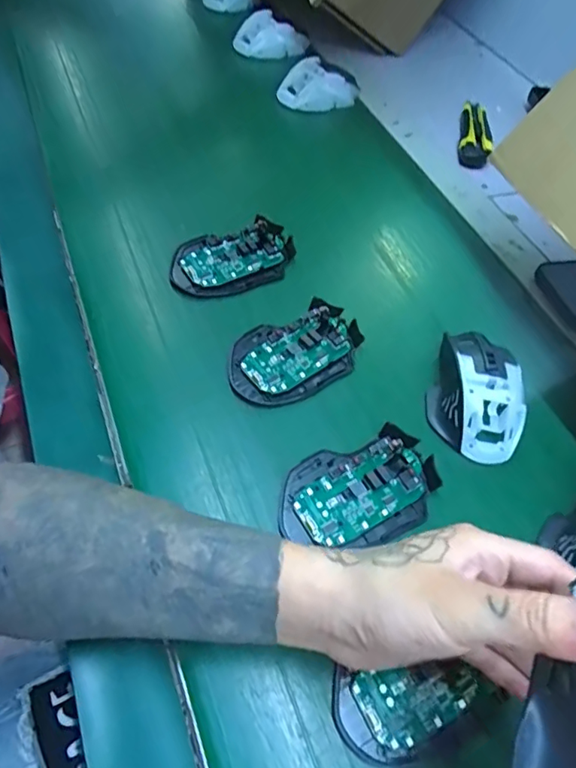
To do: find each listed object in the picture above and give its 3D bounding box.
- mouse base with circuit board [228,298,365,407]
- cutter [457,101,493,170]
[{"bbox_3d":[0.006,-0.028,0.416,0.116,0.018,0.072,-21,59,-23],"label":"mouse base with circuit board"},{"bbox_3d":[0.237,-0.317,0.652,0.041,0.018,0.148,14,52,2],"label":"cutter"}]

